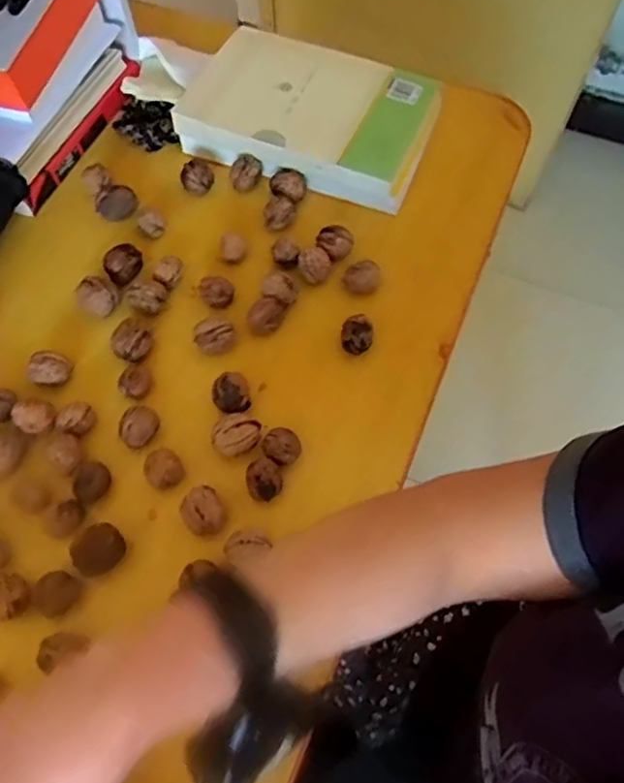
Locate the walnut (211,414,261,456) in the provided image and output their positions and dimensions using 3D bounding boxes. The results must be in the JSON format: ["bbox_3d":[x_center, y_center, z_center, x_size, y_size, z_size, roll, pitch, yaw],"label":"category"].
[{"bbox_3d":[-0.059,0.037,0.473,0.038,0.035,0.027,-35,68,-16],"label":"walnut"}]

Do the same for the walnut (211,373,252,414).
[{"bbox_3d":[-0.066,0.004,0.489,0.029,0.029,0.032,-14,64,-7],"label":"walnut"}]

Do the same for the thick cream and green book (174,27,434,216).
[{"bbox_3d":[-0.005,-0.298,0.629,0.257,0.043,0.168,17,64,9],"label":"thick cream and green book"}]

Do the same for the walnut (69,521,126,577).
[{"bbox_3d":[-0.156,0.119,0.440,0.038,0.036,0.029,-37,68,-17],"label":"walnut"}]

